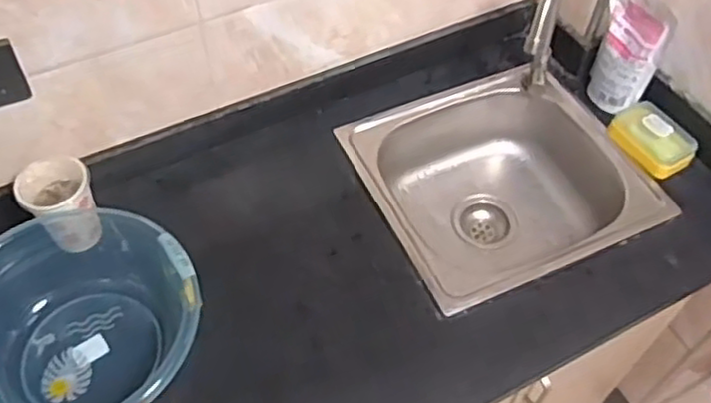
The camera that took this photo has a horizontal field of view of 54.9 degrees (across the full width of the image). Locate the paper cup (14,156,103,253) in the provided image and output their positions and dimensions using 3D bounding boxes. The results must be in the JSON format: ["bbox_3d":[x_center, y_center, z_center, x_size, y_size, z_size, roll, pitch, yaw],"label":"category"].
[{"bbox_3d":[-0.385,0.005,0.905,0.087,0.111,0.079,-28,59,-21],"label":"paper cup"}]

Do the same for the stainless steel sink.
[{"bbox_3d":[0.219,0.001,1.115,0.403,0.182,0.372,-21,56,-16],"label":"stainless steel sink"}]

